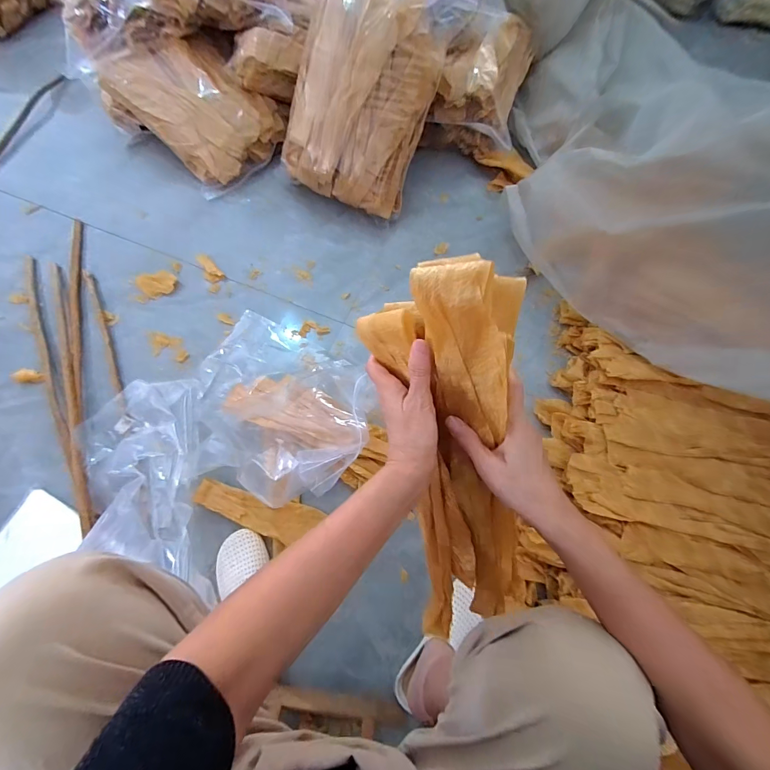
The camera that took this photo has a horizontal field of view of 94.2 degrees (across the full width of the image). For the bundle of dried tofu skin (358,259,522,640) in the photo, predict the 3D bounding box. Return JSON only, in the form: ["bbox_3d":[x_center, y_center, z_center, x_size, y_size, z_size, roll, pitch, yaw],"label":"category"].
[{"bbox_3d":[0.064,0.093,0.370,0.134,0.095,0.427,-8,114,-3],"label":"bundle of dried tofu skin"}]

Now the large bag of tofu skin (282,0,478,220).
[{"bbox_3d":[-0.037,-0.671,0.817,0.336,0.107,0.475,14,111,-12],"label":"large bag of tofu skin"}]

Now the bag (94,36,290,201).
[{"bbox_3d":[-0.522,-0.761,0.981,0.438,0.183,0.306,38,74,12],"label":"bag"}]

